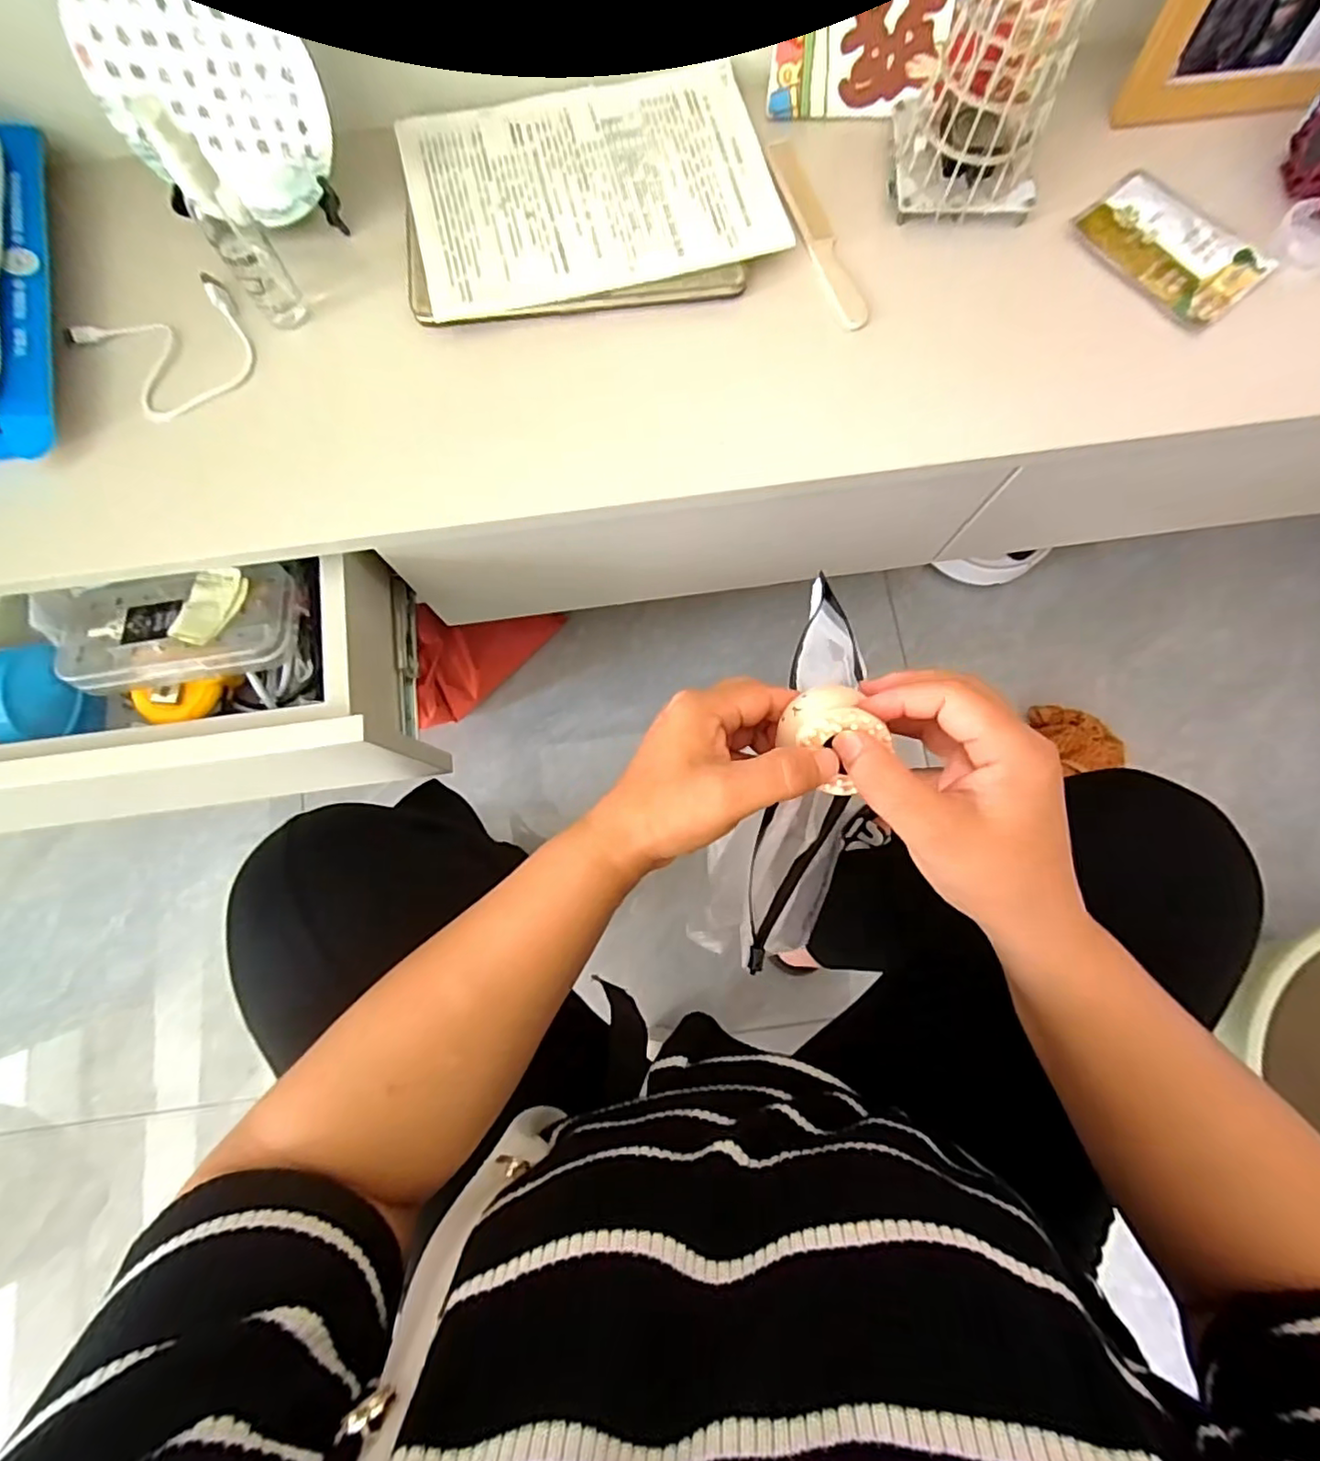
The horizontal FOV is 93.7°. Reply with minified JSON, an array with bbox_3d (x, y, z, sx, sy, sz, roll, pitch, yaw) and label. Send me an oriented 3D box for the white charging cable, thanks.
[{"bbox_3d":[-0.353,-0.269,0.447,0.112,0.013,0.099,-28,80,-5],"label":"white charging cable"}]

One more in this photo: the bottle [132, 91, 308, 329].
[{"bbox_3d":[-0.277,-0.325,0.396,0.030,0.129,0.031,-31,80,-5],"label":"bottle"}]

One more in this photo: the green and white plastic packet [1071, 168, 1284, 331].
[{"bbox_3d":[0.383,-0.365,0.465,0.096,0.009,0.127,-39,80,-8],"label":"green and white plastic packet"}]

